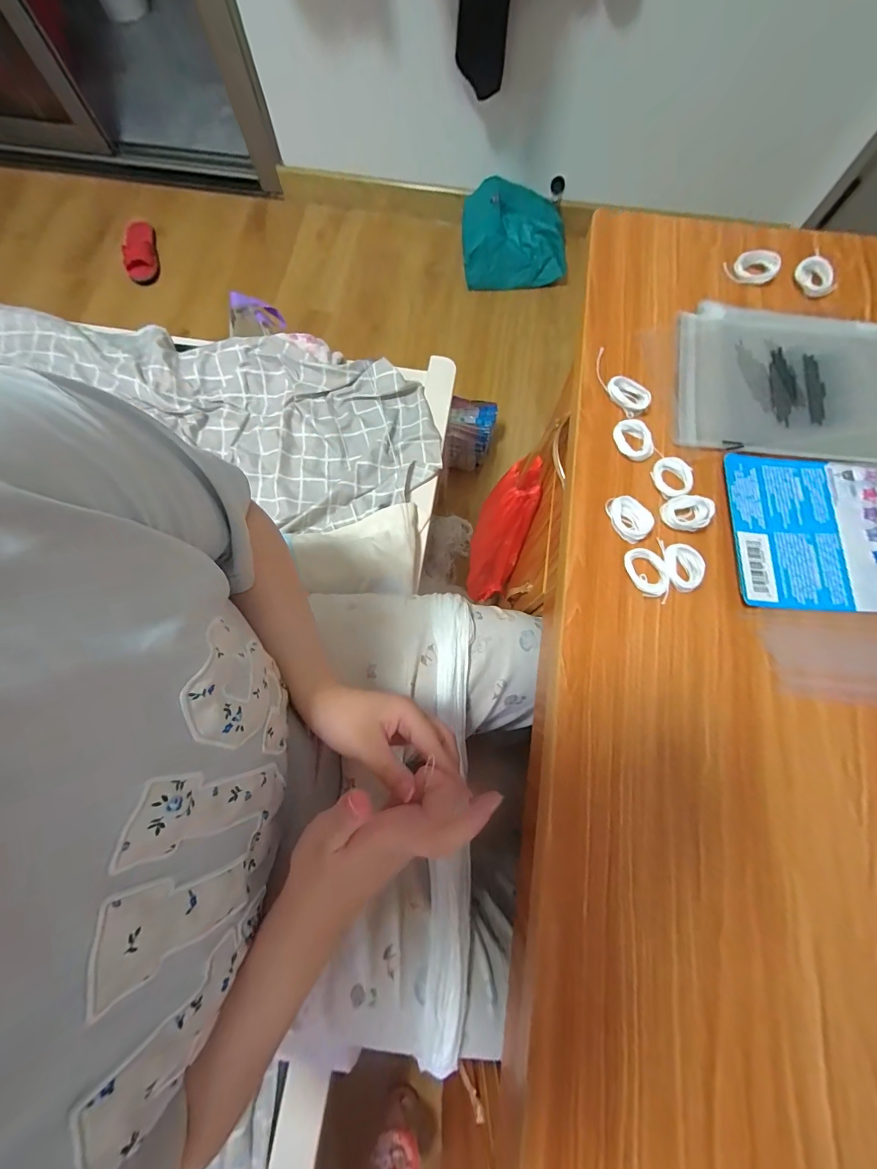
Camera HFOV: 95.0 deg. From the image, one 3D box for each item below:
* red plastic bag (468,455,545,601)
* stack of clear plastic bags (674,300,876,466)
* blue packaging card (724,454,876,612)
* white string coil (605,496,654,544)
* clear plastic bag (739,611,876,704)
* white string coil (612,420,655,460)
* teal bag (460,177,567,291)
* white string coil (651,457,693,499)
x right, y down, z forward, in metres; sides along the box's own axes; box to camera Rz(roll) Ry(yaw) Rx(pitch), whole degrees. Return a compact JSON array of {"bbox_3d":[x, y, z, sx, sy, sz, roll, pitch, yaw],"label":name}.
[{"bbox_3d":[0.102,-0.077,0.675,0.082,0.324,0.052,27,59,13],"label":"red plastic bag"},{"bbox_3d":[0.297,-0.160,0.322,0.202,0.004,0.138,10,76,4],"label":"stack of clear plastic bags"},{"bbox_3d":[0.305,-0.037,0.293,0.180,0.007,0.114,2,76,0],"label":"blue packaging card"},{"bbox_3d":[0.138,-0.049,0.294,0.022,0.013,0.035,-43,79,-9],"label":"white string coil"},{"bbox_3d":[0.283,0.049,0.272,0.124,0.005,0.061,1,75,2],"label":"clear plastic bag"},{"bbox_3d":[0.152,-0.113,0.313,0.029,0.007,0.033,-1,75,1],"label":"white string coil"},{"bbox_3d":[0.235,-1.116,1.257,0.316,0.098,0.292,-3,76,-1],"label":"teal bag"},{"bbox_3d":[0.177,-0.082,0.302,0.030,0.008,0.030,0,75,1],"label":"white string coil"}]

